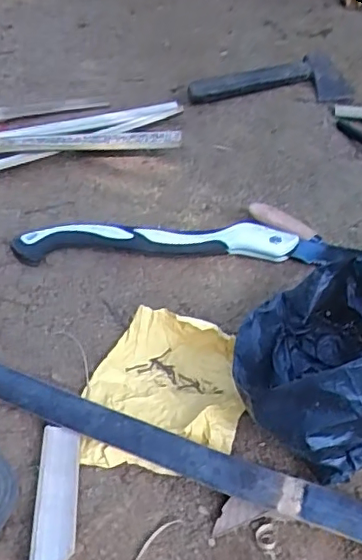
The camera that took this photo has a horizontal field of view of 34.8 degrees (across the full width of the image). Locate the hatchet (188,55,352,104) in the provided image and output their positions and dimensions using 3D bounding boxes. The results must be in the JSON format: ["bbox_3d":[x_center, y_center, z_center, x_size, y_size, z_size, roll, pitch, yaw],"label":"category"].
[{"bbox_3d":[0.146,-0.321,0.957,0.266,0.035,0.097,-5,44,-2],"label":"hatchet"}]

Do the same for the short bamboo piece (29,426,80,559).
[{"bbox_3d":[-0.101,0.179,0.471,0.034,0.020,0.132,-5,44,-2],"label":"short bamboo piece"}]

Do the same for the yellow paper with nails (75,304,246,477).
[{"bbox_3d":[-0.016,0.103,0.539,0.143,0.024,0.163,13,46,16],"label":"yellow paper with nails"}]

